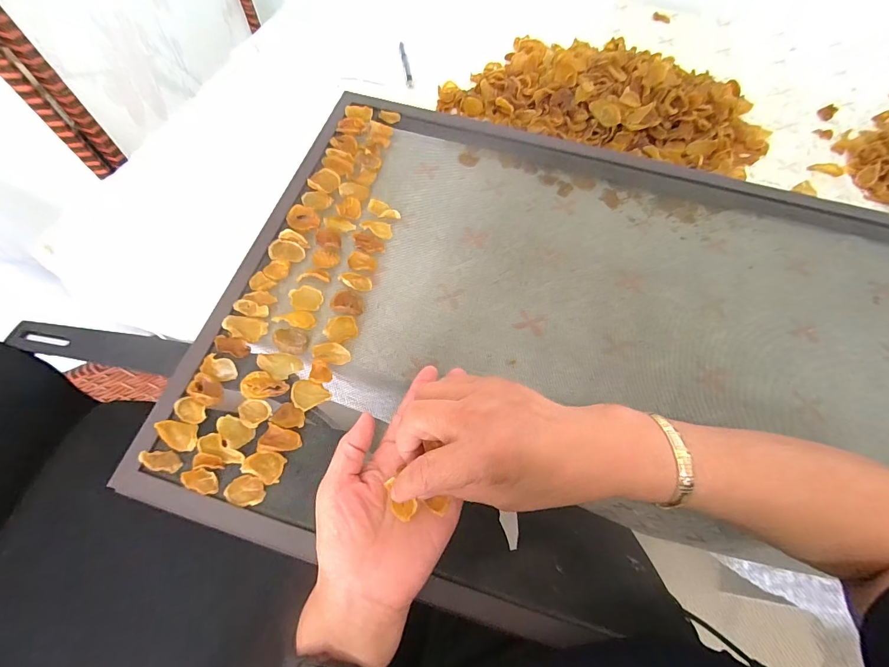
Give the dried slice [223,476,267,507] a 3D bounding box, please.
[{"bbox_3d":[-0.159,0.125,0.310,0.032,0.009,0.022,3,64,1],"label":"dried slice"}]

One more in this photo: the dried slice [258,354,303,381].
[{"bbox_3d":[-0.151,0.028,0.353,0.039,0.004,0.023,10,64,5],"label":"dried slice"}]

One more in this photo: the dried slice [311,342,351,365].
[{"bbox_3d":[-0.104,0.018,0.360,0.035,0.004,0.019,9,64,4],"label":"dried slice"}]

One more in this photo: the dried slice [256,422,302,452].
[{"bbox_3d":[-0.138,0.090,0.325,0.031,0.008,0.022,13,64,6],"label":"dried slice"}]

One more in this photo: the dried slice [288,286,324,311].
[{"bbox_3d":[-0.135,-0.034,0.382,0.030,0.006,0.027,-15,75,-12],"label":"dried slice"}]

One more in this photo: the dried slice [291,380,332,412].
[{"bbox_3d":[-0.121,0.053,0.348,0.029,0.004,0.028,-28,74,-20],"label":"dried slice"}]

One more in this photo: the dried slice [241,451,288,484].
[{"bbox_3d":[-0.147,0.107,0.316,0.030,0.010,0.022,18,65,8],"label":"dried slice"}]

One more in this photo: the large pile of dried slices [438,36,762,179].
[{"bbox_3d":[0.221,-0.325,0.516,0.398,0.066,0.222,26,66,12],"label":"large pile of dried slices"}]

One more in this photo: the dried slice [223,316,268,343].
[{"bbox_3d":[-0.188,-0.006,0.363,0.039,0.004,0.023,14,64,6],"label":"dried slice"}]

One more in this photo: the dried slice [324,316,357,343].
[{"bbox_3d":[-0.099,-0.004,0.376,0.030,0.013,0.025,-30,68,-14],"label":"dried slice"}]

